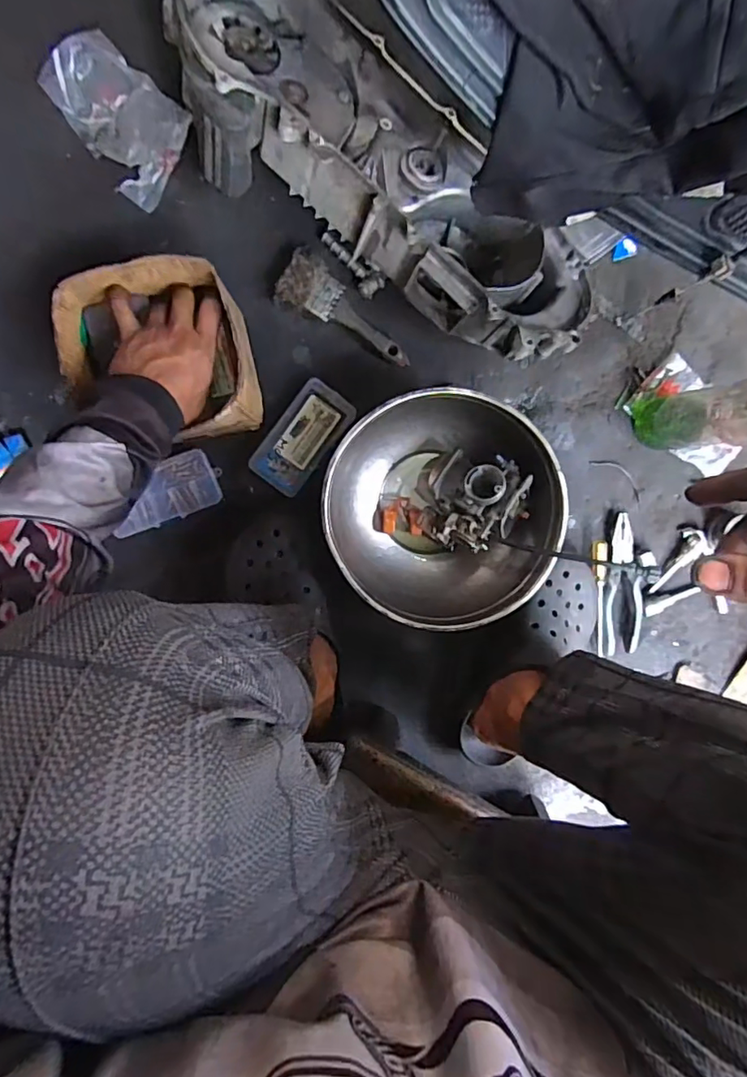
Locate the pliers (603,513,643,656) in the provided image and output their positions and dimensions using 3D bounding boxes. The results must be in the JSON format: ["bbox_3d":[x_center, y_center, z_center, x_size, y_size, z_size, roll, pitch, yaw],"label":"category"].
[{"bbox_3d":[0.310,0.058,0.679,0.049,0.017,0.174,-5,95,-2],"label":"pliers"}]

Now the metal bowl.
[{"bbox_3d":[0.075,-0.029,0.603,0.248,0.099,0.238,0,95,-2],"label":"metal bowl"}]

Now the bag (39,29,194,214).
[{"bbox_3d":[-0.262,-0.428,0.550,0.137,0.048,0.102,40,92,-5],"label":"bag"}]

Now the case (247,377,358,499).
[{"bbox_3d":[-0.082,-0.115,0.621,0.067,0.015,0.128,37,93,-5],"label":"case"}]

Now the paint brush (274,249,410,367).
[{"bbox_3d":[-0.028,-0.249,0.606,0.161,0.017,0.055,31,93,-19],"label":"paint brush"}]

